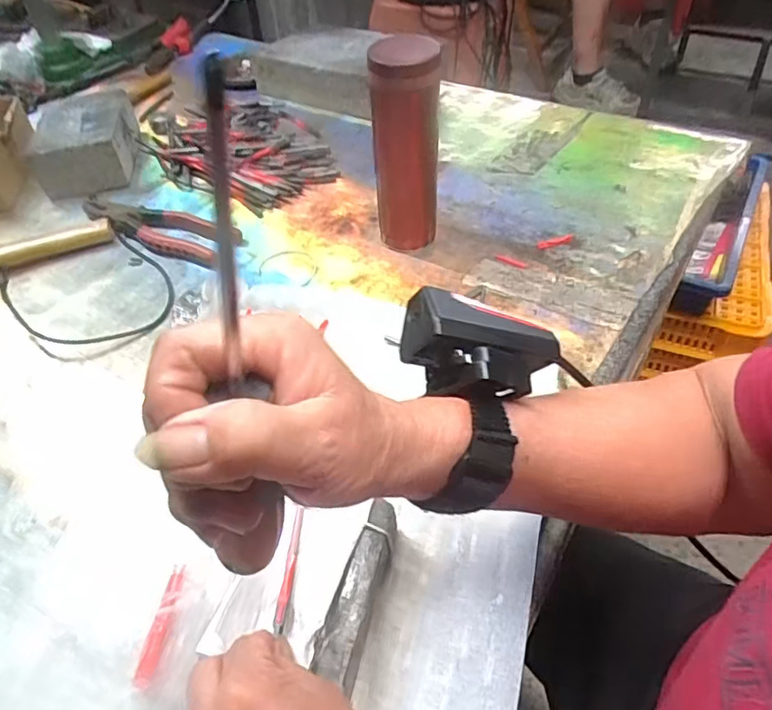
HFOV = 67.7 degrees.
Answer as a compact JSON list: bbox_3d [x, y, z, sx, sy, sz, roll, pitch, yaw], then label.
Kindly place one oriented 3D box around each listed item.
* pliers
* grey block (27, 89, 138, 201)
[{"bbox_3d":[-0.256,-0.143,0.634,0.203,0.017,0.070,16,50,18],"label":"pliers"},{"bbox_3d":[-0.379,-0.274,0.735,0.103,0.062,0.160,-9,47,-4],"label":"grey block"}]

